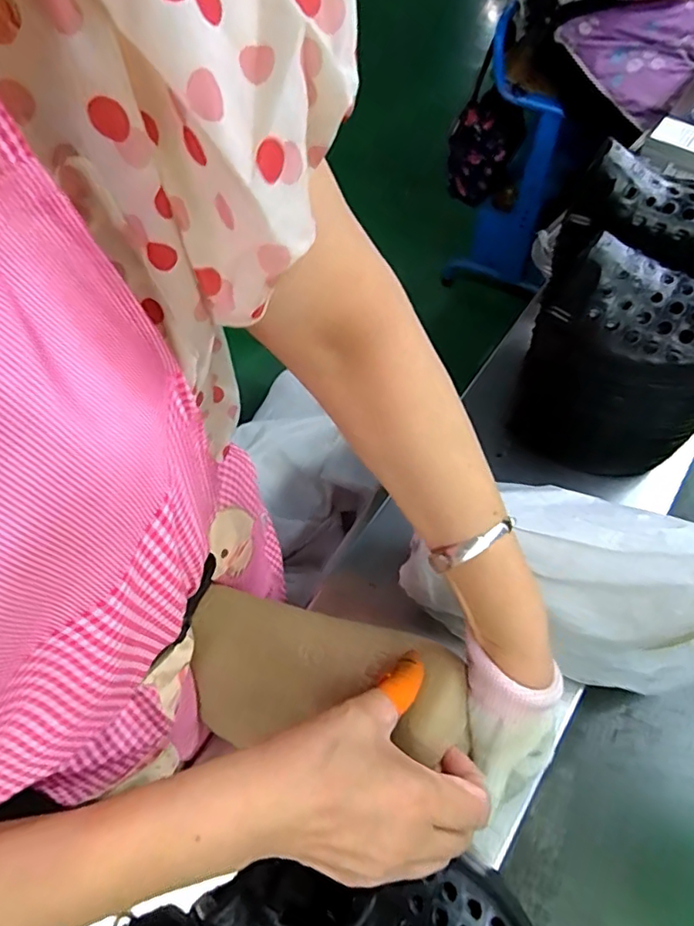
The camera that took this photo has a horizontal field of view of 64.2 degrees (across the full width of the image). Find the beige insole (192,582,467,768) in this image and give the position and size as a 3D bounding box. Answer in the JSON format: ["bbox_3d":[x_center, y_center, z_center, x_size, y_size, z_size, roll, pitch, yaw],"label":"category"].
[{"bbox_3d":[-0.023,0.152,0.368,0.198,0.032,0.099,7,73,29],"label":"beige insole"}]

